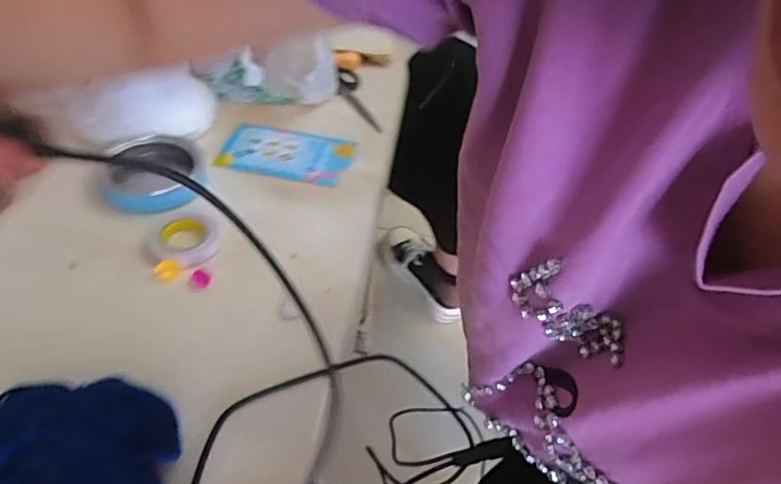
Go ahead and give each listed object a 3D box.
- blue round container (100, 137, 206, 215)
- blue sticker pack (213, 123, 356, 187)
[{"bbox_3d":[-0.242,-0.071,0.552,0.094,0.027,0.097,-12,46,-21],"label":"blue round container"},{"bbox_3d":[-0.119,-0.101,0.620,0.146,0.008,0.083,11,47,3],"label":"blue sticker pack"}]

